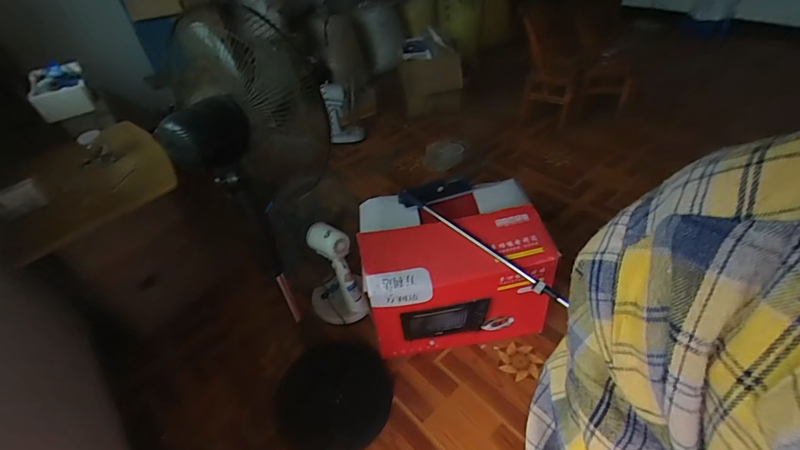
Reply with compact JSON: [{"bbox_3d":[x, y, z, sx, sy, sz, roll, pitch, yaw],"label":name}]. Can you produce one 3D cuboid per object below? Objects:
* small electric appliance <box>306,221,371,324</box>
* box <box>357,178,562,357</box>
[{"bbox_3d":[-0.247,0.176,1.500,0.203,0.388,0.203,-13,43,-11],"label":"small electric appliance"},{"bbox_3d":[0.169,0.153,1.443,0.594,0.451,0.419,-11,41,-7],"label":"box"}]

